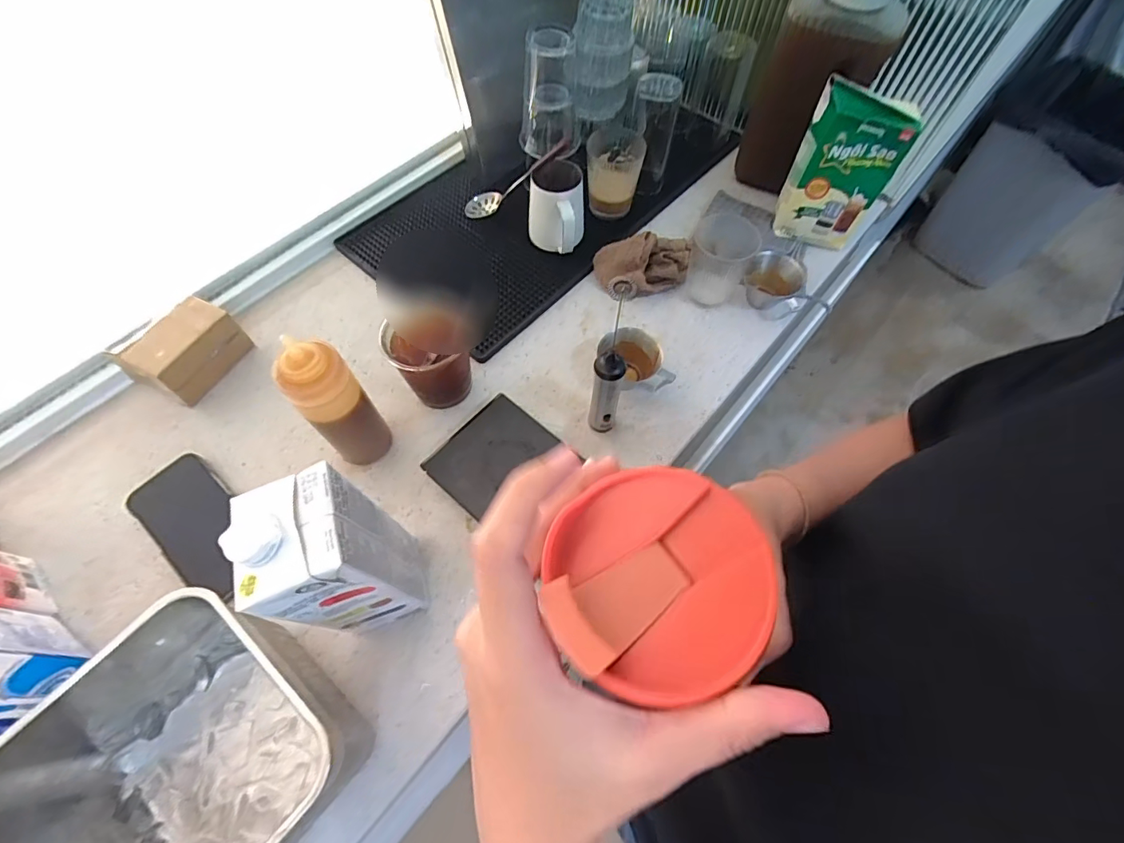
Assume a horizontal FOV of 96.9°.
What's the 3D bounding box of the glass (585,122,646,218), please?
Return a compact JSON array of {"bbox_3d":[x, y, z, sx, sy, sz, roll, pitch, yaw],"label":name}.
[{"bbox_3d":[0.070,-0.341,0.696,0.077,0.090,0.070,3,63,0],"label":"glass"}]

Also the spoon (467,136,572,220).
[{"bbox_3d":[-0.059,-0.323,0.655,0.030,0.208,0.046,39,61,-29],"label":"spoon"}]

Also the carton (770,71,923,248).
[{"bbox_3d":[0.350,-0.316,0.632,0.113,0.171,0.061,14,63,6],"label":"carton"}]

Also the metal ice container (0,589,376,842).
[{"bbox_3d":[-0.280,0.250,0.370,0.204,0.129,0.190,34,67,16],"label":"metal ice container"}]

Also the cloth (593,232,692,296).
[{"bbox_3d":[0.103,-0.203,0.646,0.118,0.062,0.074,7,63,2],"label":"cloth"}]

